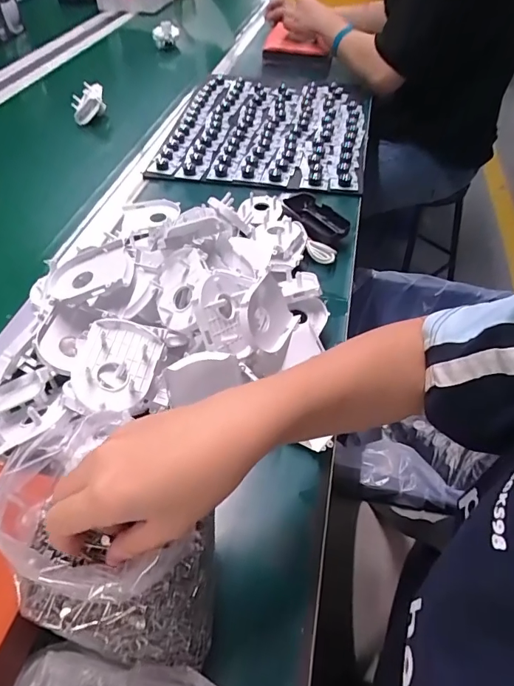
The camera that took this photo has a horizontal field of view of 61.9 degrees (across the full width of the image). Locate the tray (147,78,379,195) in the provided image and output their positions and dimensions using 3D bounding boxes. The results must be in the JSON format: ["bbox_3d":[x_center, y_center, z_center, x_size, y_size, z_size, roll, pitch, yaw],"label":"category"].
[{"bbox_3d":[0.032,-0.427,0.842,0.367,0.028,0.434,10,50,7],"label":"tray"}]

